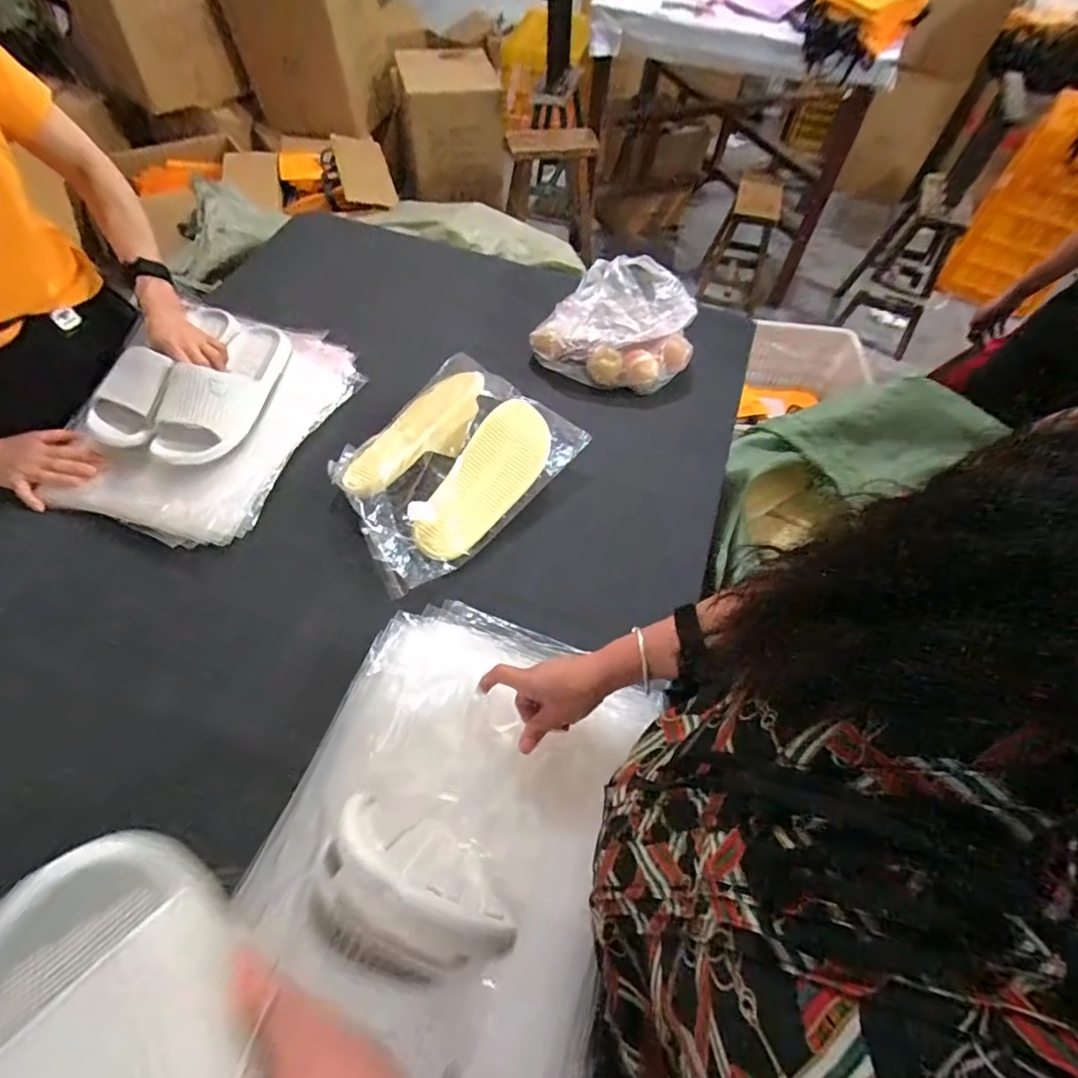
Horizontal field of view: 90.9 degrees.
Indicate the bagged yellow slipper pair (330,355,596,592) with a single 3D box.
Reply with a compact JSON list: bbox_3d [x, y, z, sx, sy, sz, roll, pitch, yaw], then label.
[{"bbox_3d":[-0.134,-0.117,0.748,0.253,0.081,0.336,39,64,19],"label":"bagged yellow slipper pair"}]

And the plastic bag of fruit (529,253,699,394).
[{"bbox_3d":[0.142,-0.352,0.887,0.209,0.103,0.226,40,64,20],"label":"plastic bag of fruit"}]

